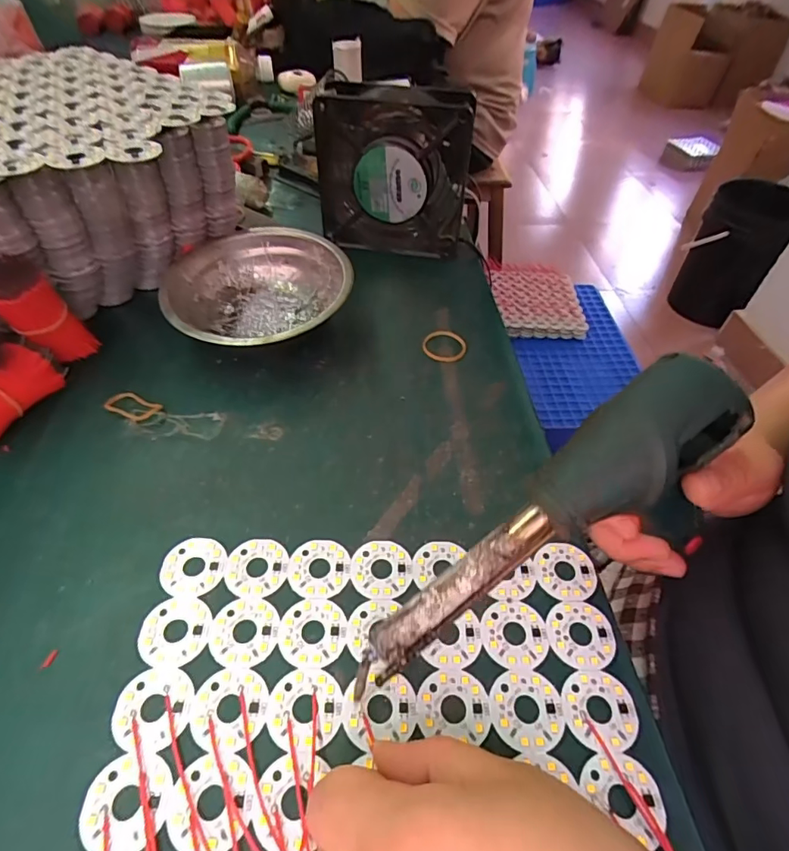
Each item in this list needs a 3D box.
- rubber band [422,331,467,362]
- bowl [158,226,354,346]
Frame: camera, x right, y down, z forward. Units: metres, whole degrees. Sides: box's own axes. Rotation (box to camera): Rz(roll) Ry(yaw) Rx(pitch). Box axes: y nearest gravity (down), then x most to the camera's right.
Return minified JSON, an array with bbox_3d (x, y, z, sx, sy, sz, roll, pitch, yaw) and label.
[{"bbox_3d":[0.037,-0.060,0.360,0.032,0.004,0.035,2,48,-2],"label":"rubber band"},{"bbox_3d":[-0.096,-0.090,0.353,0.123,0.046,0.124,2,48,-2],"label":"bowl"}]

